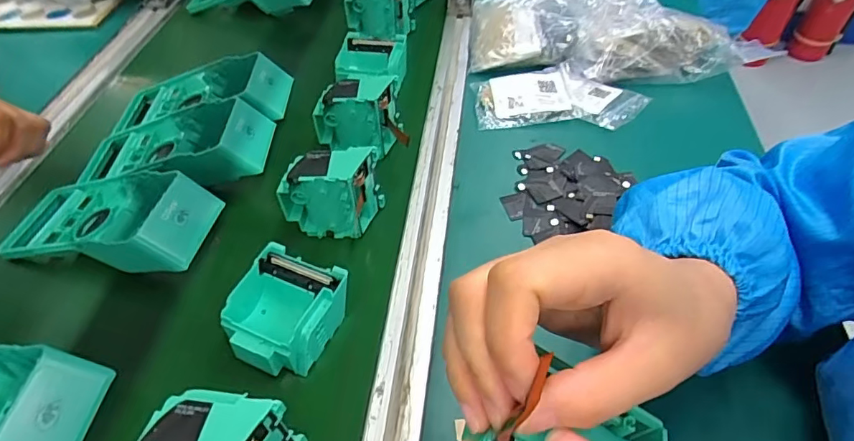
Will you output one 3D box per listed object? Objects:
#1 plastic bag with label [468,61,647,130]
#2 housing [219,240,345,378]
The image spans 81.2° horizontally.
[{"bbox_3d":[0.143,-0.134,0.540,0.178,0.018,0.085,2,50,5],"label":"plastic bag with label"},{"bbox_3d":[-0.106,0.071,0.376,0.076,0.041,0.081,17,53,17],"label":"housing"}]

